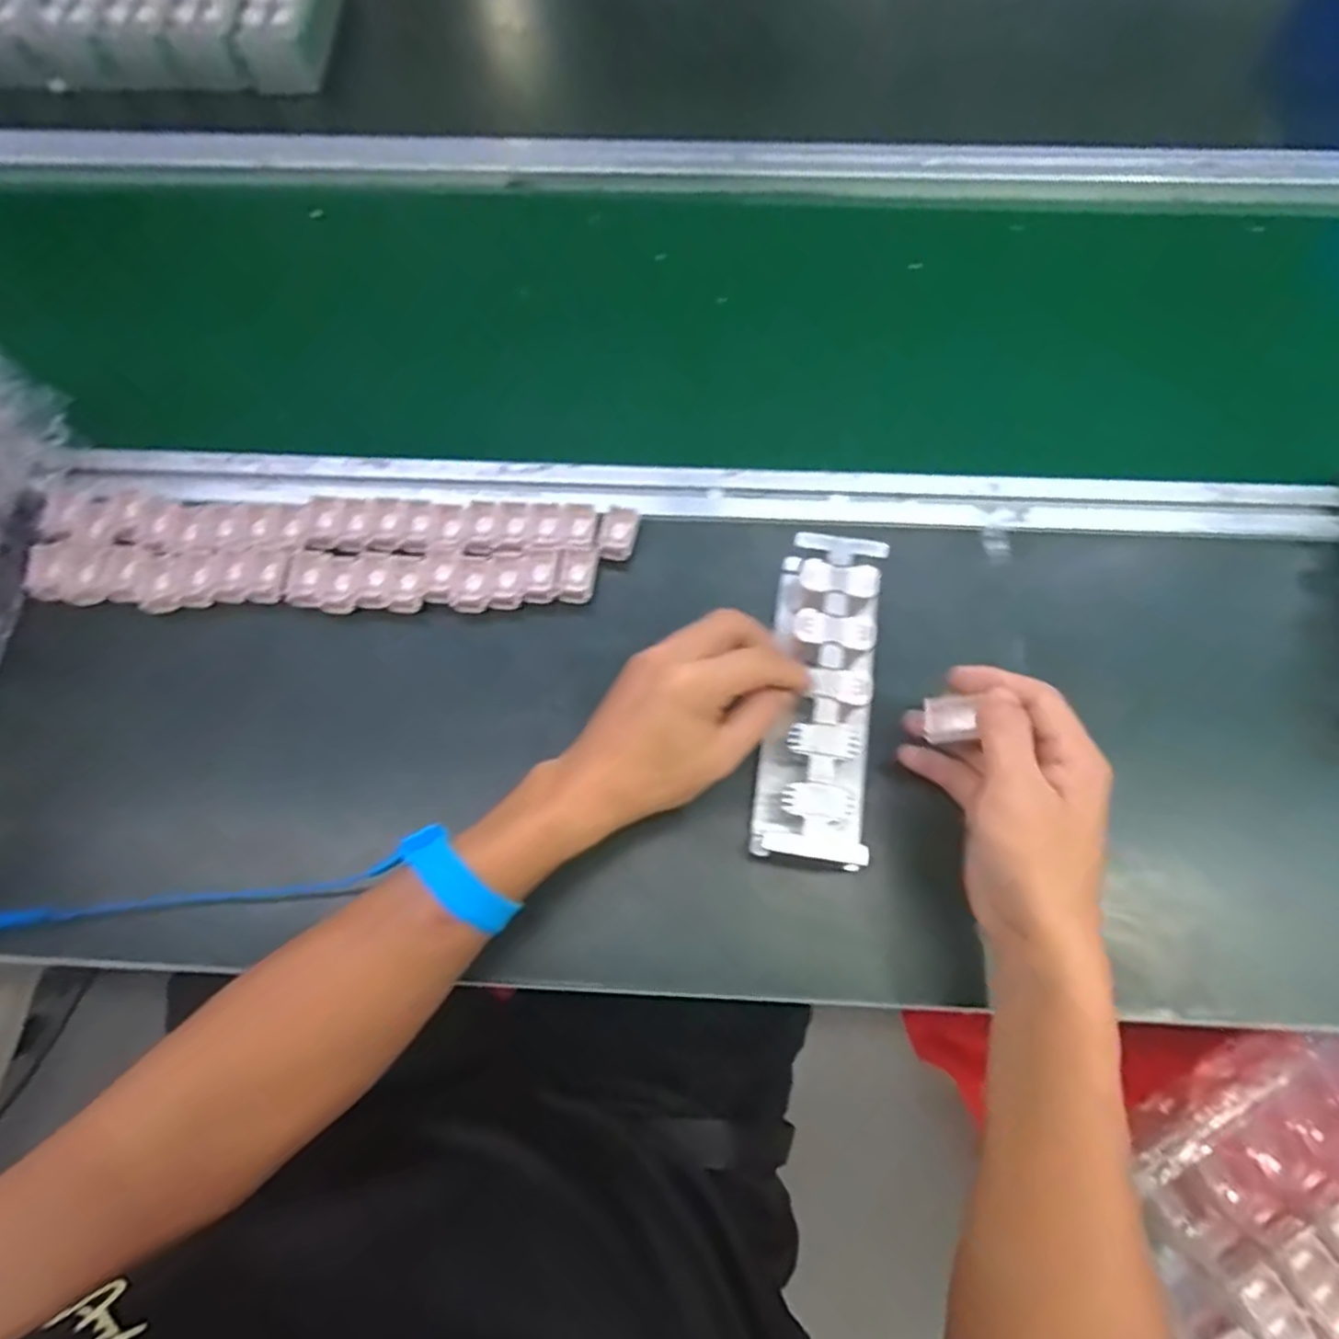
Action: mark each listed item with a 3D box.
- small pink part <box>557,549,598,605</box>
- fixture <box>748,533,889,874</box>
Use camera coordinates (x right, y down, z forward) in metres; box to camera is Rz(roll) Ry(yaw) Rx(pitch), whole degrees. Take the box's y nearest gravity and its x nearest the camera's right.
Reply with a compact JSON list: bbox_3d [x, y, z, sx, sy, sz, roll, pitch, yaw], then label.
[{"bbox_3d":[-0.059,-0.060,0.456,0.021,0.013,0.034,6,69,3],"label":"small pink part"},{"bbox_3d":[0.086,0.014,0.406,0.062,0.042,0.189,9,71,4],"label":"fixture"}]

